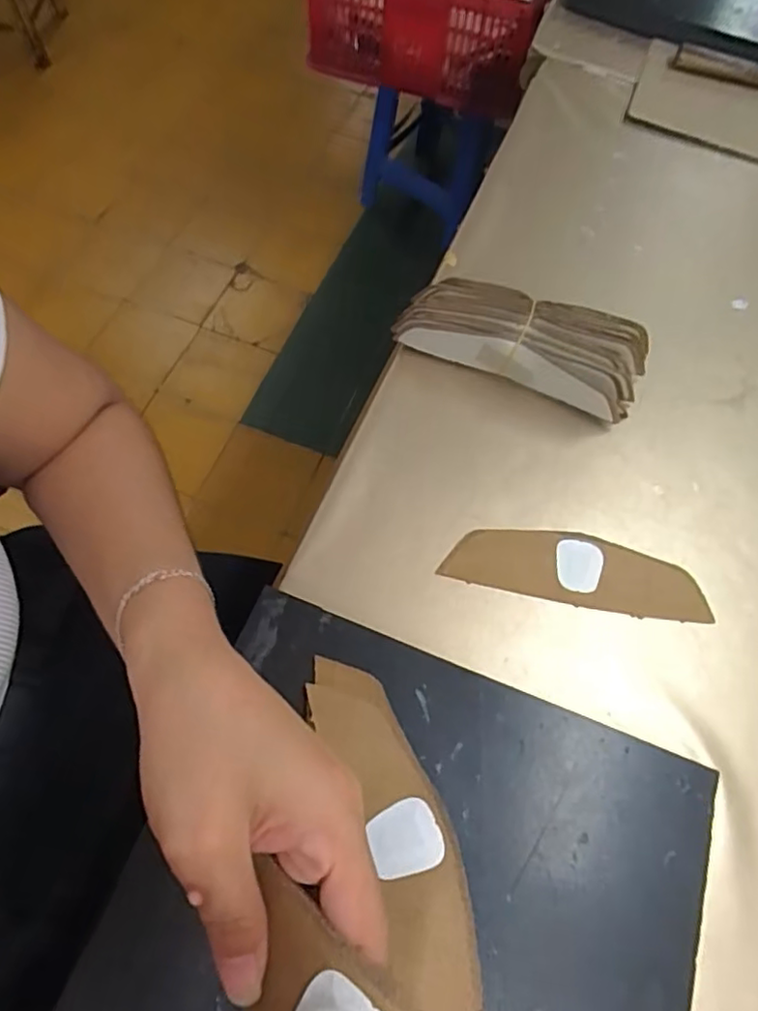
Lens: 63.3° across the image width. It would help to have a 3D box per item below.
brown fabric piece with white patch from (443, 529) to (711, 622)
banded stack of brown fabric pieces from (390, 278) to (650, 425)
[{"bbox_3d":[0.143,0.047,0.447,0.187,0.005,0.052,11,66,0],"label":"brown fabric piece with white patch"},{"bbox_3d":[0.118,-0.136,0.506,0.199,0.064,0.075,23,65,9],"label":"banded stack of brown fabric pieces"}]

